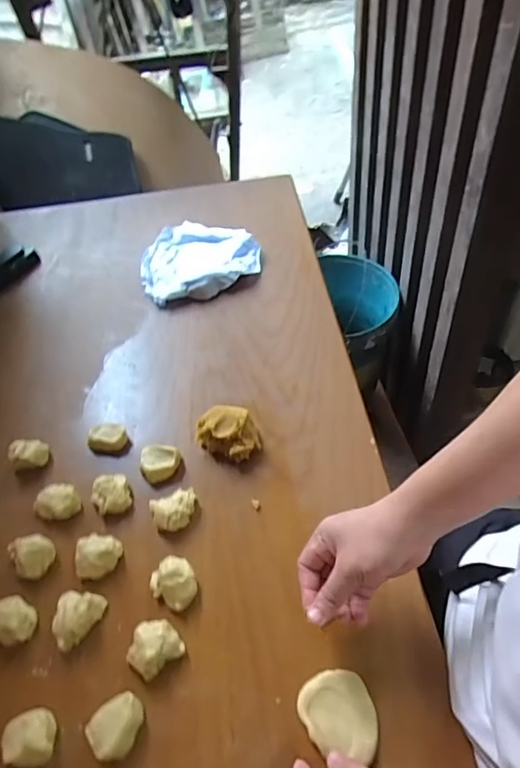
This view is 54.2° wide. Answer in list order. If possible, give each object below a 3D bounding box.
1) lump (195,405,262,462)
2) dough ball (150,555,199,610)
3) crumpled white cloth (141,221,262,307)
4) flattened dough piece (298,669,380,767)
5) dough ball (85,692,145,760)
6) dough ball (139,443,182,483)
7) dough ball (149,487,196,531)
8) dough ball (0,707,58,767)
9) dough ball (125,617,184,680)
[{"bbox_3d":[-0.036,0.058,0.608,0.068,0.042,0.052,17,56,16],"label":"lump"},{"bbox_3d":[-0.086,0.198,0.514,0.048,0.023,0.043,23,58,20],"label":"dough ball"},{"bbox_3d":[-0.096,-0.204,0.811,0.183,0.018,0.164,-11,53,-5],"label":"crumpled white cloth"},{"bbox_3d":[0.071,0.290,0.444,0.060,0.007,0.071,-26,55,-15],"label":"flattened dough piece"},{"bbox_3d":[-0.124,0.298,0.444,0.048,0.020,0.041,-37,59,-22],"label":"dough ball"},{"bbox_3d":[-0.117,0.094,0.595,0.044,0.025,0.040,-2,53,2],"label":"dough ball"},{"bbox_3d":[-0.092,0.137,0.560,0.050,0.020,0.041,-27,56,-16],"label":"dough ball"},{"bbox_3d":[-0.202,0.305,0.441,0.044,0.024,0.042,-2,53,2],"label":"dough ball"},{"bbox_3d":[-0.102,0.247,0.480,0.045,0.023,0.043,-2,53,2],"label":"dough ball"}]

